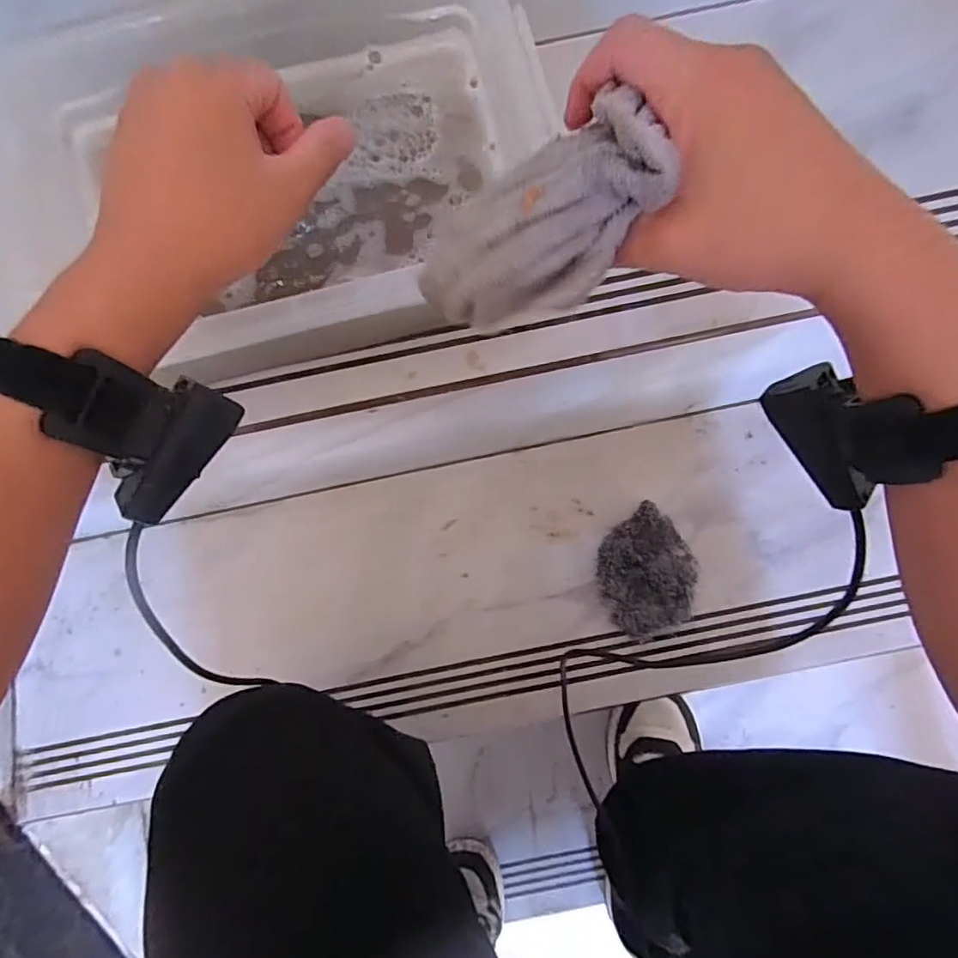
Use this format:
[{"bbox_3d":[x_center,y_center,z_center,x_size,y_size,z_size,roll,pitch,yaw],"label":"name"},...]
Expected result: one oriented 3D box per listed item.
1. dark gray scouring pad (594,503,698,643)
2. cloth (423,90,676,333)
[{"bbox_3d":[0.160,0.089,0.541,0.092,0.038,0.118,-20,82,0],"label":"dark gray scouring pad"},{"bbox_3d":[0.028,-0.108,0.241,0.108,0.057,0.058,-34,85,0],"label":"cloth"}]

